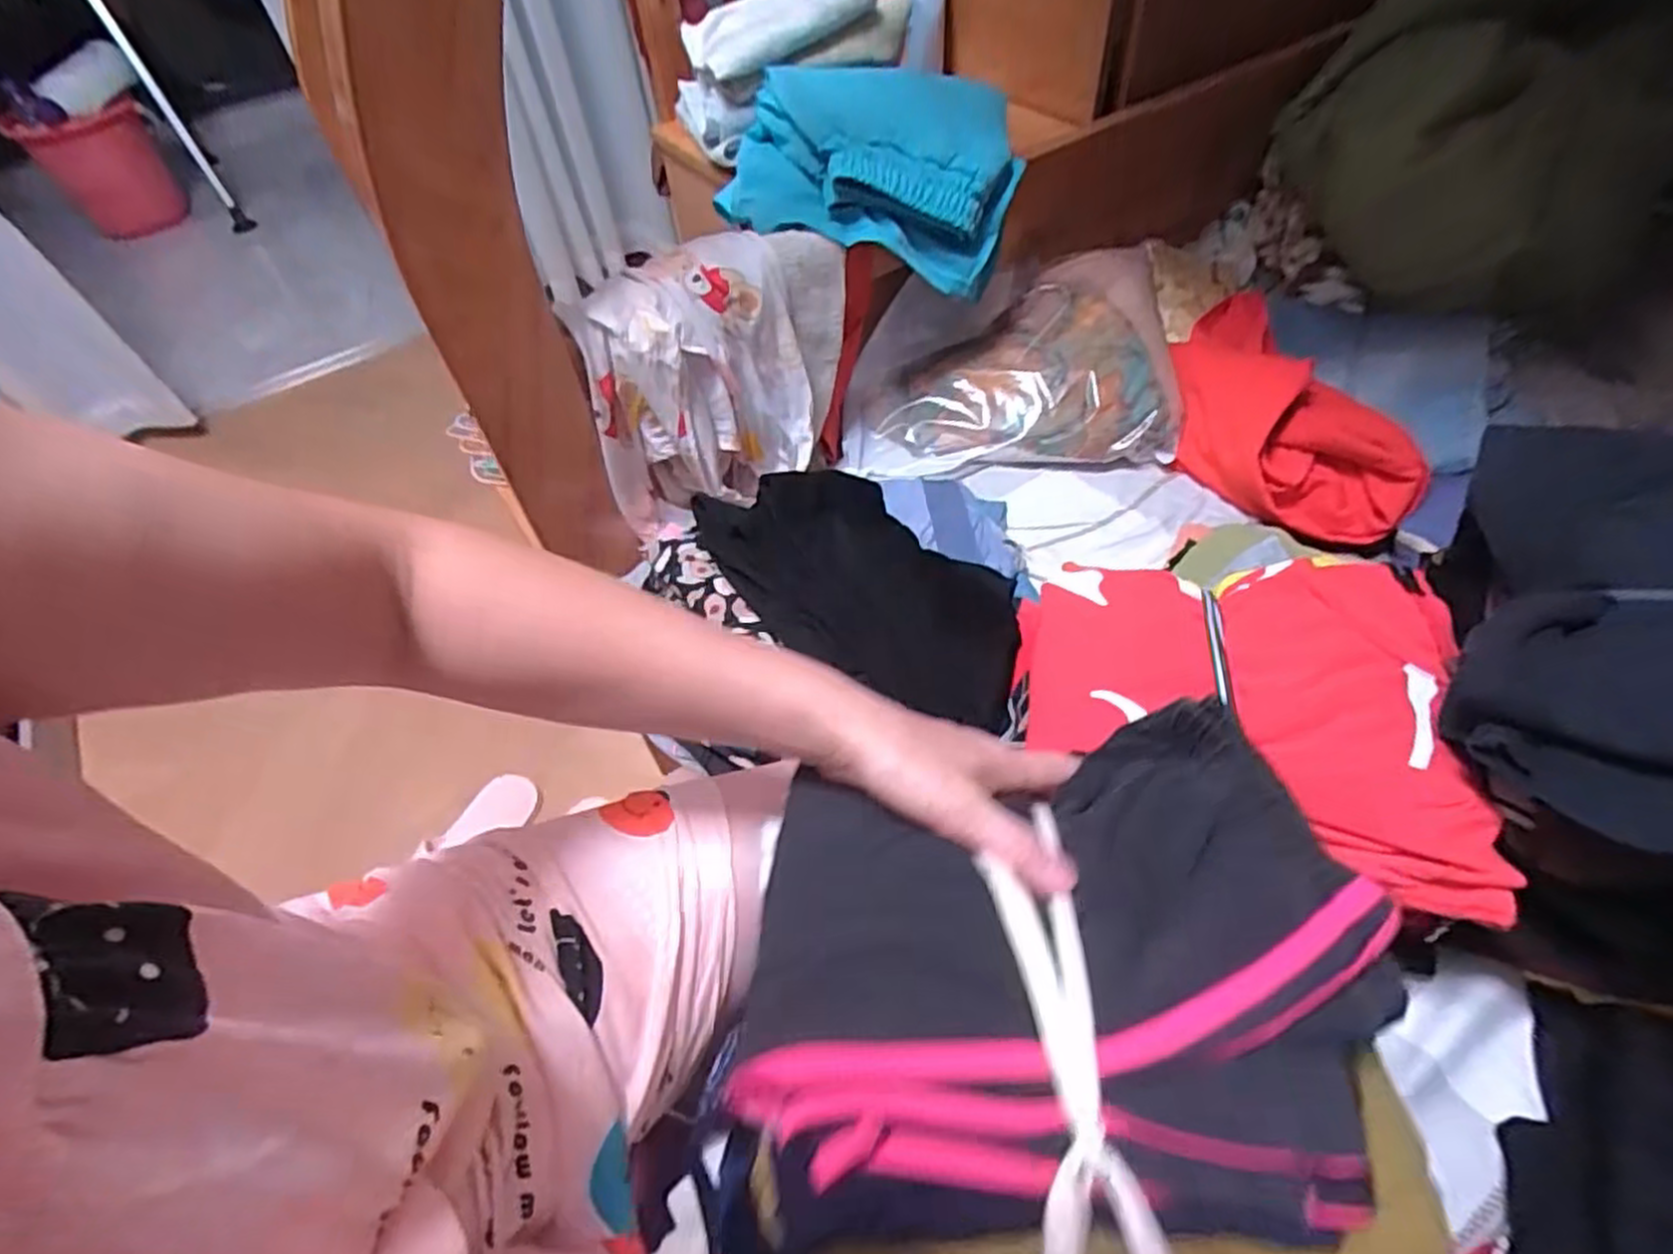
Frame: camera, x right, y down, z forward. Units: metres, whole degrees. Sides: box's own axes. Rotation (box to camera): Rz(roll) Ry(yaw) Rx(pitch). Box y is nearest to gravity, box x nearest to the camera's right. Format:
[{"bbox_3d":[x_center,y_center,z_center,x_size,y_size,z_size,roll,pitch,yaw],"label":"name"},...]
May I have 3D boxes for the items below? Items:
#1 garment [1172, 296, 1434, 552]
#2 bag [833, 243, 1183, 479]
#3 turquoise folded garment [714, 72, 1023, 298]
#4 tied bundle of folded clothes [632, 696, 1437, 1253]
[{"bbox_3d":[0.422,-0.216,0.787,0.140,0.106,0.336,-9,53,-2],"label":"garment"},{"bbox_3d":[0.183,-0.293,0.848,0.358,0.124,0.239,-4,53,2],"label":"bag"},{"bbox_3d":[0.025,-0.440,0.758,0.284,0.126,0.213,-4,53,2],"label":"turquoise folded garment"},{"bbox_3d":[0.064,0.198,0.320,0.273,0.162,0.276,-7,53,-1],"label":"tied bundle of folded clothes"}]

